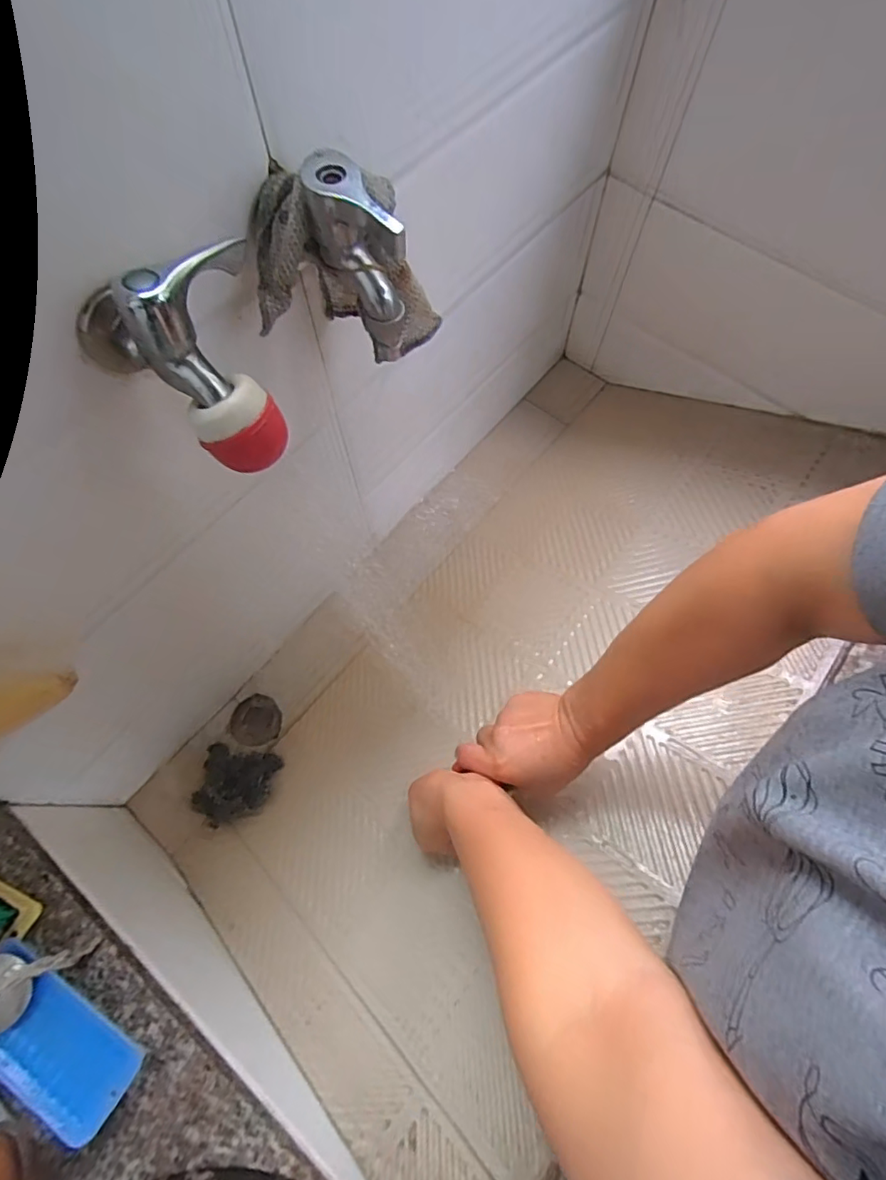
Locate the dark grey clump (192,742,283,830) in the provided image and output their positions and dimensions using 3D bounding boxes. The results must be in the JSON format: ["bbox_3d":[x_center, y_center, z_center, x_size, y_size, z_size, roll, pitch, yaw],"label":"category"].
[{"bbox_3d":[-0.236,0.218,0.596,0.082,0.050,0.082,10,69,3],"label":"dark grey clump"}]

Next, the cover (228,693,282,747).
[{"bbox_3d":[-0.229,0.161,0.661,0.060,0.005,0.060,15,69,5],"label":"cover"}]

